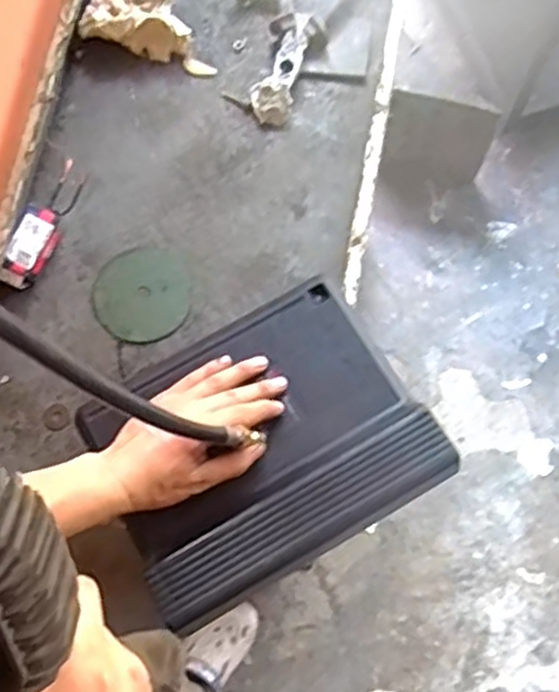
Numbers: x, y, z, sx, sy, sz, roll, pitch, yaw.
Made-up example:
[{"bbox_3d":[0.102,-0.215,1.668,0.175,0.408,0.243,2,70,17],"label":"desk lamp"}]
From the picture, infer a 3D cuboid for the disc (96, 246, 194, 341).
[{"bbox_3d":[-0.133,-0.049,0.716,0.089,0.004,0.091,0,75,1],"label":"disc"}]

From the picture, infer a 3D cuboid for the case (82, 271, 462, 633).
[{"bbox_3d":[-0.015,0.075,0.588,0.242,0.032,0.197,-29,76,-6],"label":"case"}]

